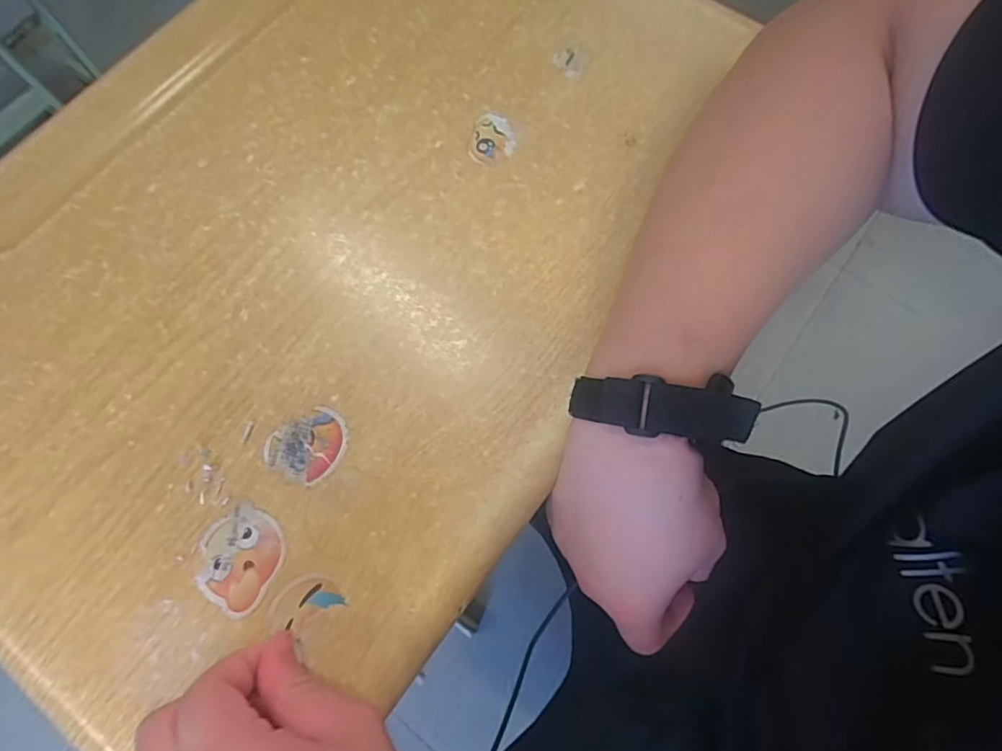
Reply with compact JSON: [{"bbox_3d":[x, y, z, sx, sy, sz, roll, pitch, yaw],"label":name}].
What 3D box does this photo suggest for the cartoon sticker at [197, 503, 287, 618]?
[{"bbox_3d":[-0.133,0.092,0.272,0.042,0.004,0.046,27,75,9],"label":"cartoon sticker"}]

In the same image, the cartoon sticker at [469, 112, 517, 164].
[{"bbox_3d":[-0.005,-0.155,0.350,0.029,0.004,0.040,7,73,4],"label":"cartoon sticker"}]

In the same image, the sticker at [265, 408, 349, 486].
[{"bbox_3d":[-0.103,0.038,0.288,0.042,0.004,0.035,-37,75,-10],"label":"sticker"}]

